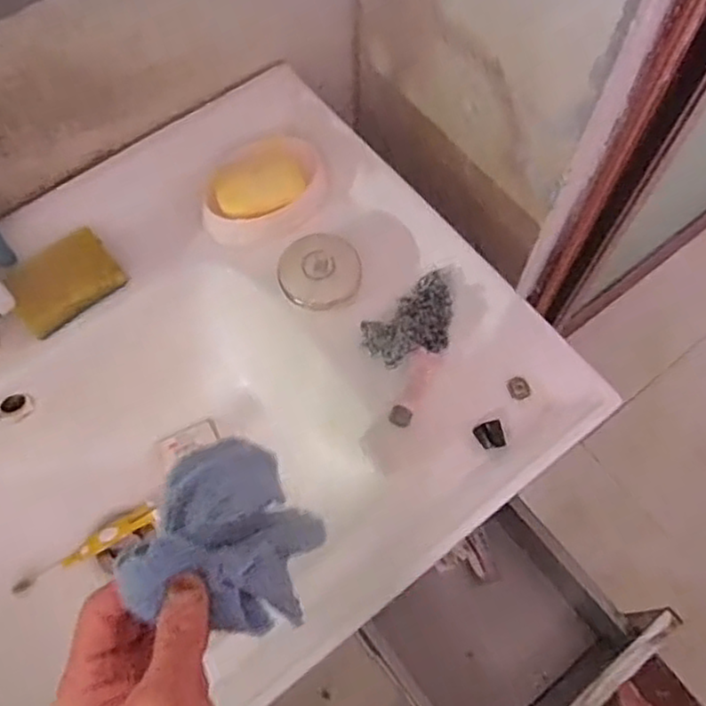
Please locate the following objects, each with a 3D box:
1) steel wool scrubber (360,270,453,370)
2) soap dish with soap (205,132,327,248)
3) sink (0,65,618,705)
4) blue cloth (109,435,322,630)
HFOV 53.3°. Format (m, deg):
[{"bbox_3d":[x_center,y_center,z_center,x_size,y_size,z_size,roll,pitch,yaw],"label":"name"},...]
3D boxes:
[{"bbox_3d":[0.055,-0.026,0.611,0.095,0.024,0.056,-39,71,-14],"label":"steel wool scrubber"},{"bbox_3d":[-0.081,-0.151,0.650,0.119,0.045,0.079,-22,68,-8],"label":"soap dish with soap"},{"bbox_3d":[-0.222,0.112,0.610,0.846,0.179,0.458,-37,71,-13],"label":"sink"},{"bbox_3d":[-0.060,0.092,0.387,0.077,0.131,0.109,8,67,5],"label":"blue cloth"}]

